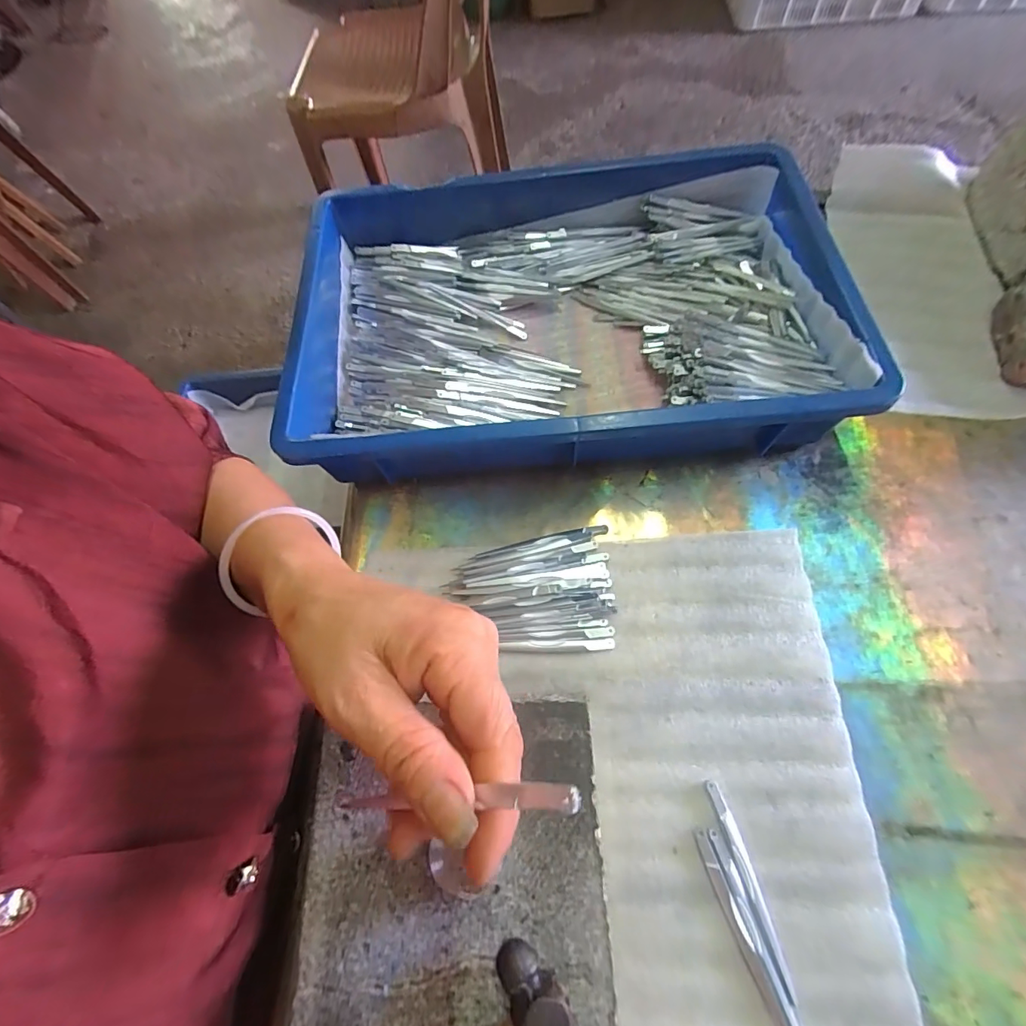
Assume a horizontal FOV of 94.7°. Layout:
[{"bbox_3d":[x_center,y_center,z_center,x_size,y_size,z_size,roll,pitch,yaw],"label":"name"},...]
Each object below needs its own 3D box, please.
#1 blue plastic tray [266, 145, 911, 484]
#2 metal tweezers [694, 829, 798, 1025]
[{"bbox_3d":[0.038,-0.170,0.397,0.429,0.072,0.278,-3,66,2],"label":"blue plastic tray"},{"bbox_3d":[0.127,0.230,0.255,0.016,0.006,0.101,-16,67,-4],"label":"metal tweezers"}]

